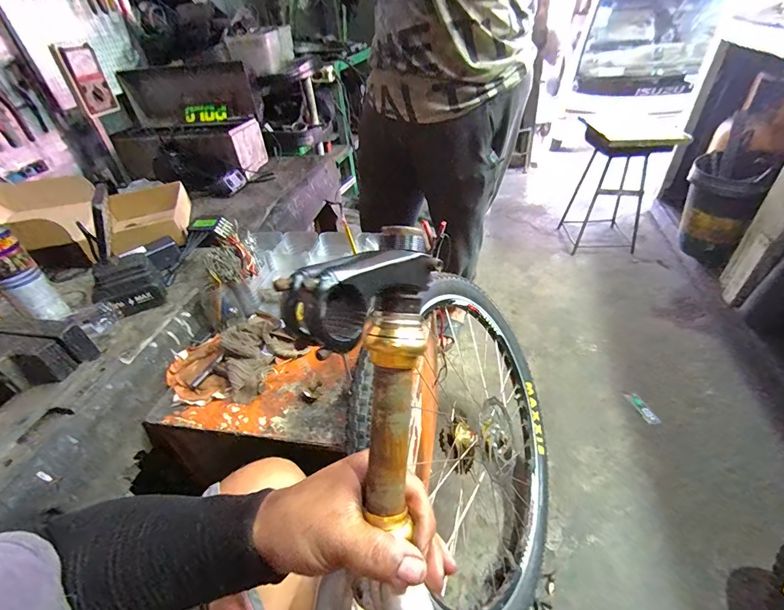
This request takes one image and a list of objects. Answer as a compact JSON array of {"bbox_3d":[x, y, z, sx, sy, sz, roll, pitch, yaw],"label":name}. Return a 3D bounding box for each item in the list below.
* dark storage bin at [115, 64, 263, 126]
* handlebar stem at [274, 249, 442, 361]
[{"bbox_3d":[-0.699,-0.743,1.377,0.441,0.181,0.121,-2,39,7],"label":"dark storage bin"},{"bbox_3d":[-0.013,-0.011,0.245,0.108,0.051,0.039,-19,38,-37],"label":"handlebar stem"}]

